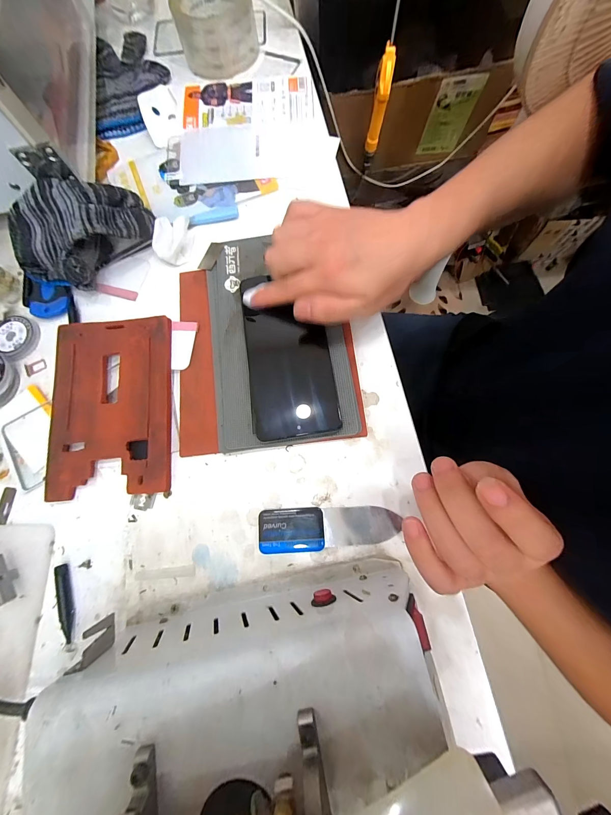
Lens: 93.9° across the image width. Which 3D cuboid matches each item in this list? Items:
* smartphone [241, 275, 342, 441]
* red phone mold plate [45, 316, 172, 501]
[{"bbox_3d":[-0.015,-0.048,0.273,0.078,0.015,0.156,-6,67,-6],"label":"smartphone"},{"bbox_3d":[-0.182,-0.004,0.269,0.111,0.015,0.165,-7,76,0],"label":"red phone mold plate"}]

